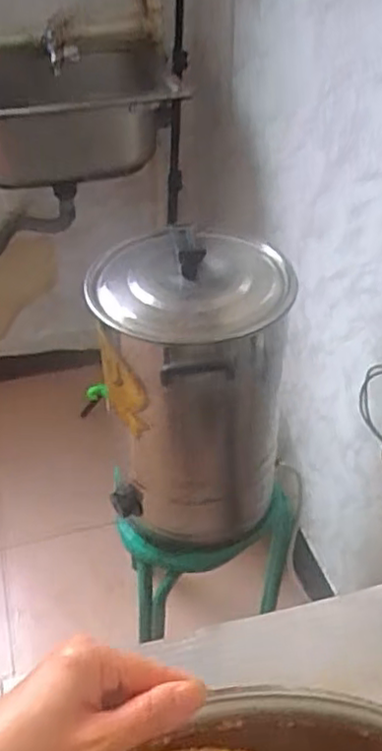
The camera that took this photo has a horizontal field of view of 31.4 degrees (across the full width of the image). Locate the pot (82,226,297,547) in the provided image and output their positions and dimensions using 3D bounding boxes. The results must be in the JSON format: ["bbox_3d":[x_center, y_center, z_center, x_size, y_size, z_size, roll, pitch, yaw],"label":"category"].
[{"bbox_3d":[-0.002,0.037,0.911,0.228,0.386,0.258,-3,40,-5],"label":"pot"}]

